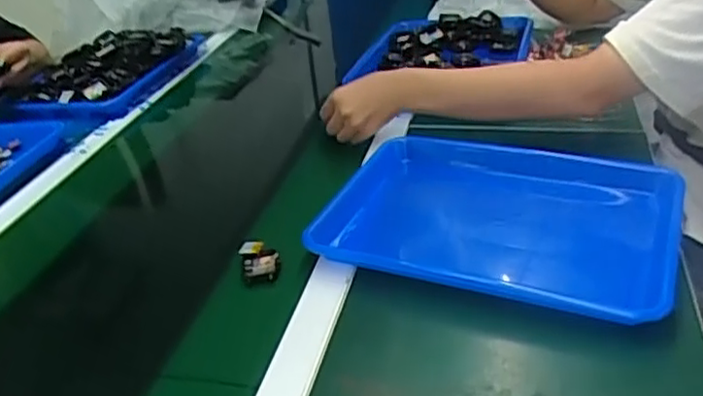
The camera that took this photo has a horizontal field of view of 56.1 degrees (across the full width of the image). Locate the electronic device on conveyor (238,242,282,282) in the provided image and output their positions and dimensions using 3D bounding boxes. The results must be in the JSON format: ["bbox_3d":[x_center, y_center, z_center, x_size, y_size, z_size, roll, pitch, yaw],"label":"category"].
[{"bbox_3d":[-0.092,0.062,0.666,0.039,0.013,0.061,-13,31,-9],"label":"electronic device on conveyor"}]

